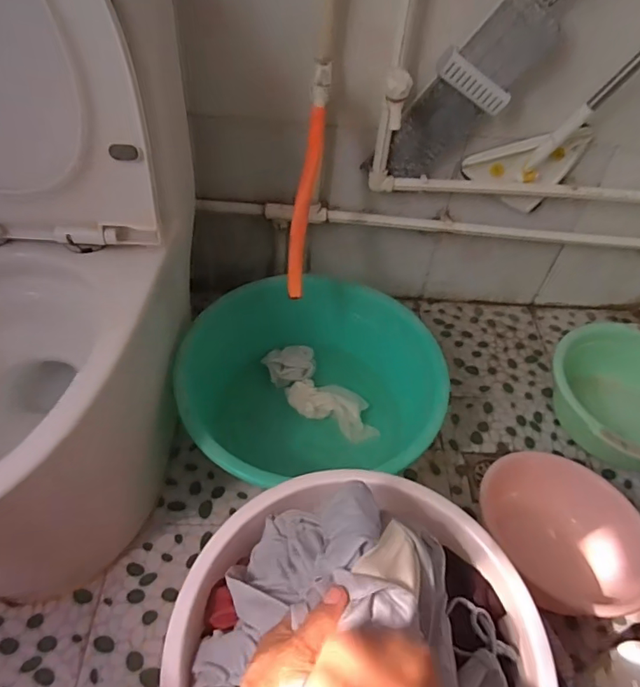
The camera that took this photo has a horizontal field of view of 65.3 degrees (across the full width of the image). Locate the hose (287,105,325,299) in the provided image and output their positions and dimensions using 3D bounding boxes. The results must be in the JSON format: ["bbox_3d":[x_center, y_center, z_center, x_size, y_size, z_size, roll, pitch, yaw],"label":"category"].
[{"bbox_3d":[-0.028,-0.235,0.860,0.036,0.312,0.030,10,8,2],"label":"hose"}]

